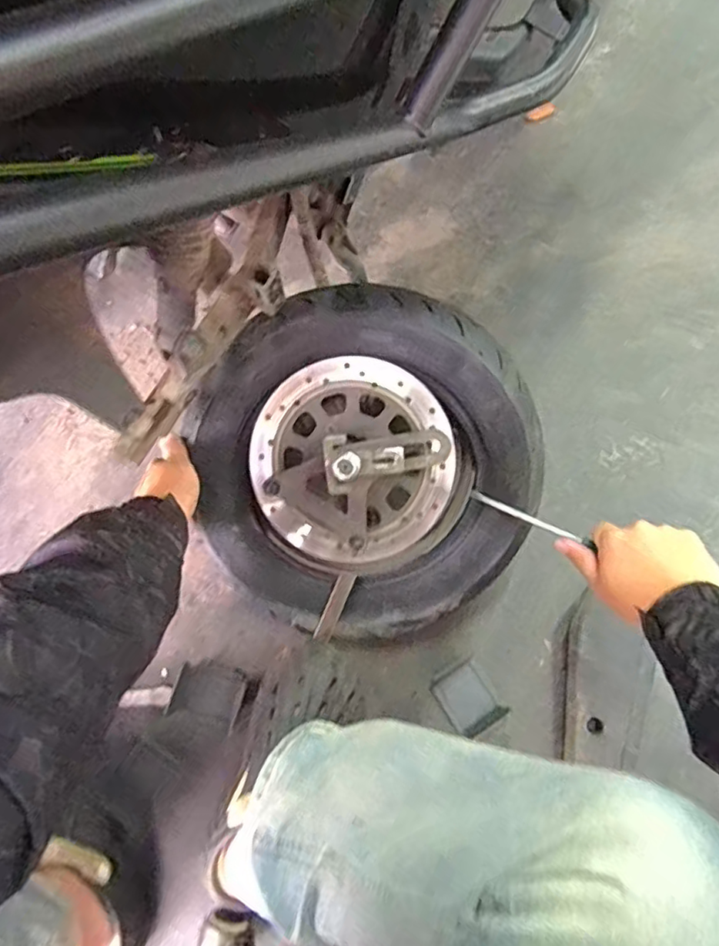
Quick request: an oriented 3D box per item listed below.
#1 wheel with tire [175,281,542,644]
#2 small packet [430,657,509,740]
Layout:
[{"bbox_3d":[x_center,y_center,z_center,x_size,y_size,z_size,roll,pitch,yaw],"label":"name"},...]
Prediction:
[{"bbox_3d":[0.001,0.003,0.666,0.393,0.130,0.393,0,109,-1],"label":"wheel with tire"},{"bbox_3d":[0.136,0.283,0.745,0.064,0.026,0.078,-32,78,-7],"label":"small packet"}]

